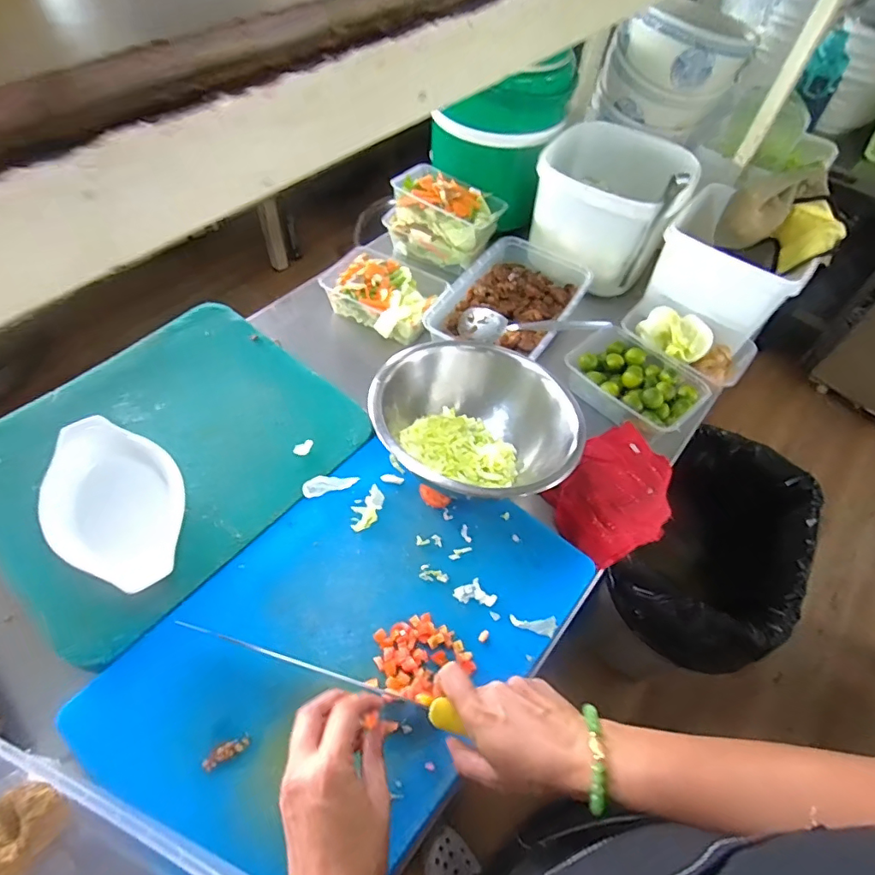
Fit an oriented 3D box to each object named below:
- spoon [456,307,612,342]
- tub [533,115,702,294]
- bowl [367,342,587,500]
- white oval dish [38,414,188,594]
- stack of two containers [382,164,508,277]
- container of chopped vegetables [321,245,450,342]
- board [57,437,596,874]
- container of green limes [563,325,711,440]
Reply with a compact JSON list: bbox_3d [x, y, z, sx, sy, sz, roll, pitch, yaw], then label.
[{"bbox_3d":[0.127,-0.155,0.705,0.203,0.026,0.050,5,54,23],"label":"spoon"},{"bbox_3d":[0.274,-0.386,0.820,0.219,0.172,0.200,27,59,13],"label":"tub"},{"bbox_3d":[0.045,-0.009,0.582,0.233,0.110,0.191,-2,56,-5],"label":"bowl"},{"bbox_3d":[-0.344,0.070,0.545,0.127,0.033,0.223,-28,63,-21],"label":"white oval dish"},{"bbox_3d":[0.013,-0.369,0.865,0.176,0.109,0.123,26,58,13],"label":"stack of two containers"},{"bbox_3d":[-0.080,-0.219,0.776,0.179,0.059,0.129,37,61,19],"label":"container of chopped vegetables"},{"bbox_3d":[-0.078,0.186,0.497,0.300,0.026,0.431,35,59,20],"label":"board"},{"bbox_3d":[0.268,-0.076,0.705,0.120,0.049,0.172,-35,65,-24],"label":"container of green limes"}]

